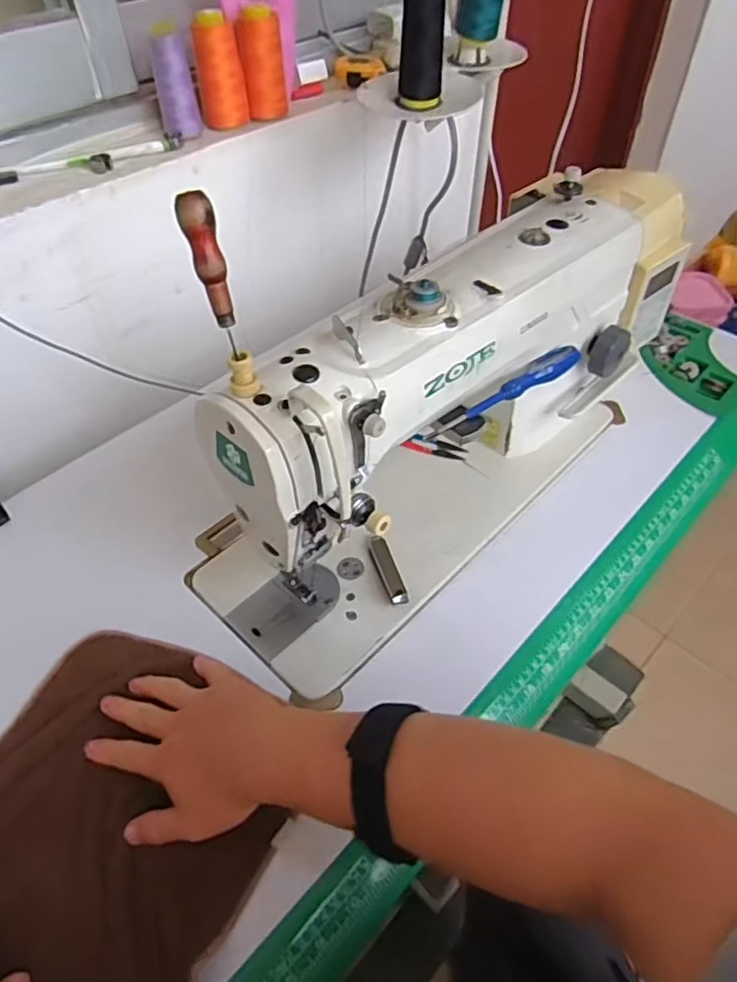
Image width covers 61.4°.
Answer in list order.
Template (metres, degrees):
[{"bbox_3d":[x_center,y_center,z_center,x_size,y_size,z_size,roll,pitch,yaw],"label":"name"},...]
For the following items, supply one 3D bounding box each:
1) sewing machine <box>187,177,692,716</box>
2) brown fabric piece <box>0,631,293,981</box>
[{"bbox_3d":[0.090,-0.106,0.572,0.177,0.237,0.560,35,58,28],"label":"sewing machine"},{"bbox_3d":[-0.191,0.253,0.401,0.226,0.025,0.321,14,50,14],"label":"brown fabric piece"}]

